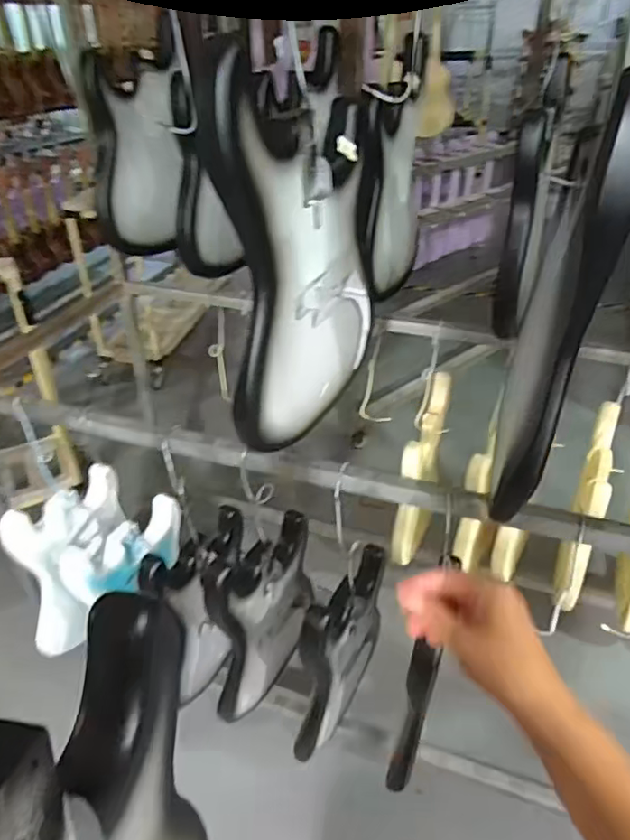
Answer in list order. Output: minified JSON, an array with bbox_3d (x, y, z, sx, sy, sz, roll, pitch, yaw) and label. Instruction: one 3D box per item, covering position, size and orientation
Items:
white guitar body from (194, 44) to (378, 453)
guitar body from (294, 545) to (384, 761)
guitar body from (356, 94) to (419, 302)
[{"bbox_3d":[-0.010,-0.201,0.713,0.057,0.427,0.301,15,38,22],"label":"white guitar body"},{"bbox_3d":[0.049,0.440,1.062,0.050,0.443,0.263,19,39,26],"label":"guitar body"},{"bbox_3d":[0.149,-0.424,1.129,0.036,0.359,0.263,15,38,22],"label":"guitar body"}]

